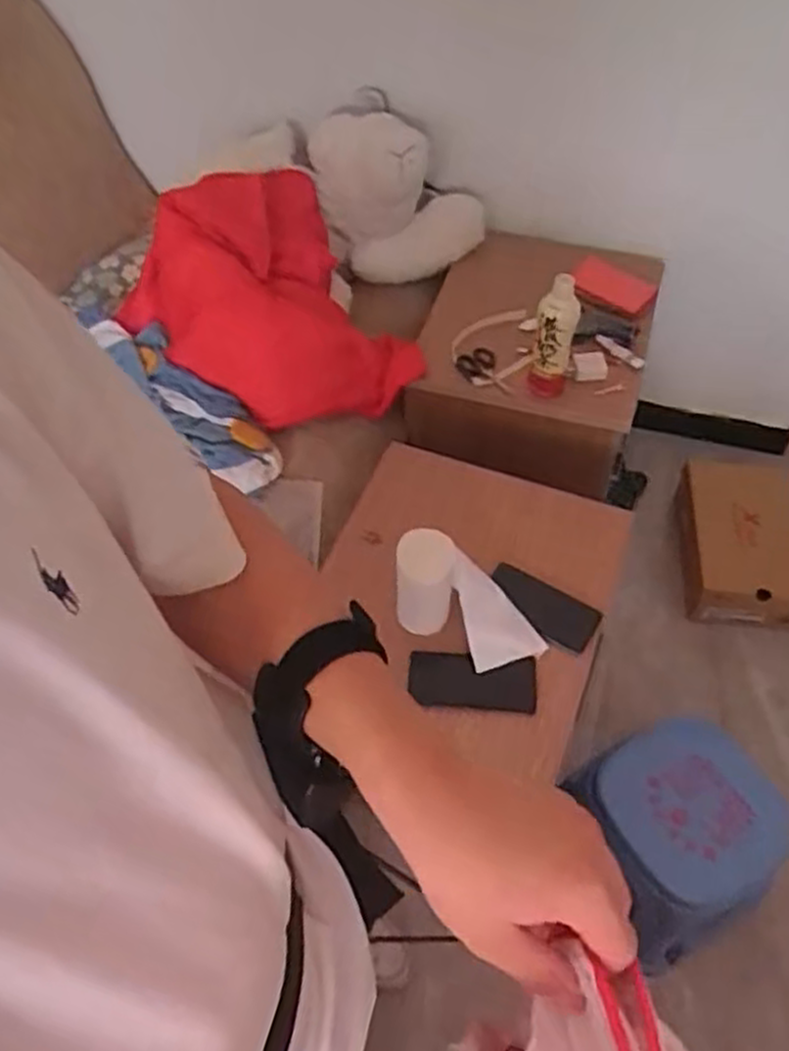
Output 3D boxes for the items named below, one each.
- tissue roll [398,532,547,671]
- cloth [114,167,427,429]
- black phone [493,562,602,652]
[{"bbox_3d":[0.098,0.107,1.053,0.210,0.104,0.125,18,57,14],"label":"tissue roll"},{"bbox_3d":[-0.253,-0.424,1.472,0.450,0.247,0.537,-26,58,-16],"label":"cloth"},{"bbox_3d":[0.211,0.114,1.112,0.160,0.015,0.081,31,57,18],"label":"black phone"}]

